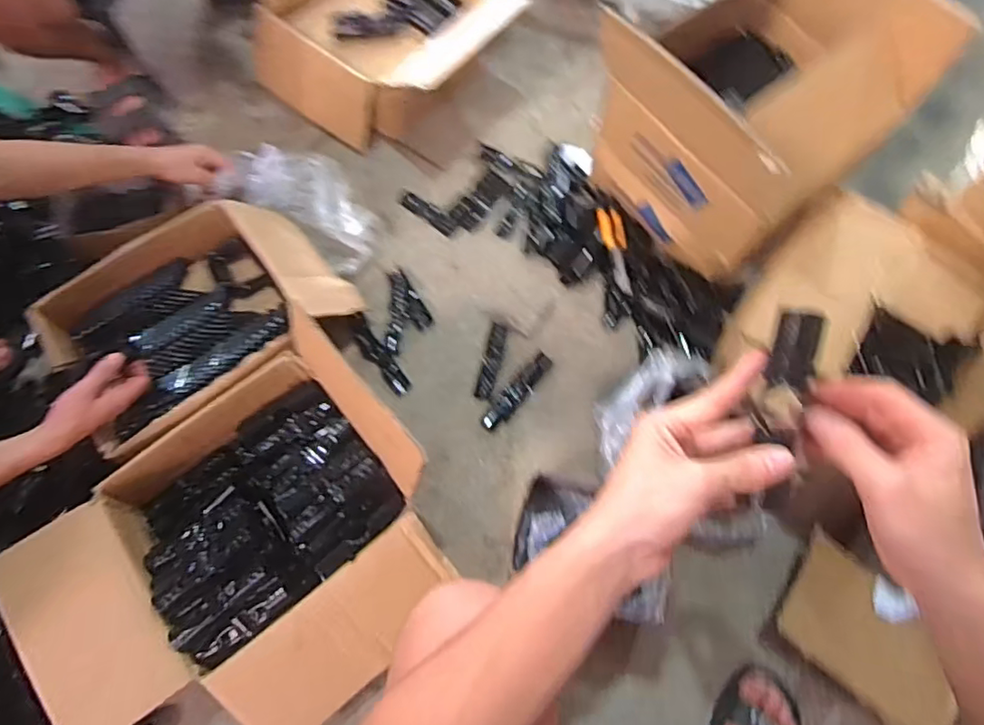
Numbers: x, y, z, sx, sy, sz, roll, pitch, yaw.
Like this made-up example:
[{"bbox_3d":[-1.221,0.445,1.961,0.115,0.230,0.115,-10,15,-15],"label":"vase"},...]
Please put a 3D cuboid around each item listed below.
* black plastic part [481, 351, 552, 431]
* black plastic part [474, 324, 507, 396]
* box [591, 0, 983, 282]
[{"bbox_3d":[0.040,0.044,0.931,0.032,0.006,0.152,36,73,15],"label":"black plastic part"},{"bbox_3d":[0.000,-0.005,0.951,0.026,0.004,0.135,12,69,7],"label":"black plastic part"},{"bbox_3d":[0.360,-0.366,0.873,0.330,0.337,0.346,-41,72,-14],"label":"box"}]

